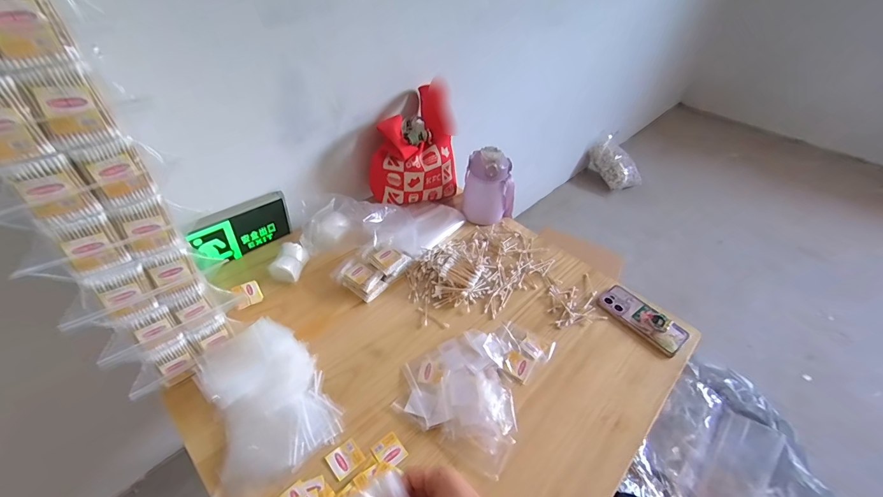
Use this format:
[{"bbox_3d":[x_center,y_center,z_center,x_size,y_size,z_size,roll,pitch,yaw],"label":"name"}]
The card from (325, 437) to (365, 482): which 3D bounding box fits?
[{"bbox_3d":[-0.135,0.296,0.526,0.044,0.004,0.039,-29,52,-30],"label":"card"}]

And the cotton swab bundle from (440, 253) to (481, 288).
[{"bbox_3d":[0.041,0.052,0.759,0.072,0.045,0.073,24,45,20],"label":"cotton swab bundle"}]

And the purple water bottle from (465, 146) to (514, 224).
[{"bbox_3d":[0.114,-0.141,0.886,0.119,0.170,0.089,13,44,10],"label":"purple water bottle"}]

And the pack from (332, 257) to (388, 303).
[{"bbox_3d":[-0.165,0.061,0.745,0.100,0.039,0.056,28,48,23],"label":"pack"}]

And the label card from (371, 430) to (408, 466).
[{"bbox_3d":[-0.074,0.290,0.537,0.038,0.004,0.042,-28,52,-29],"label":"label card"}]

